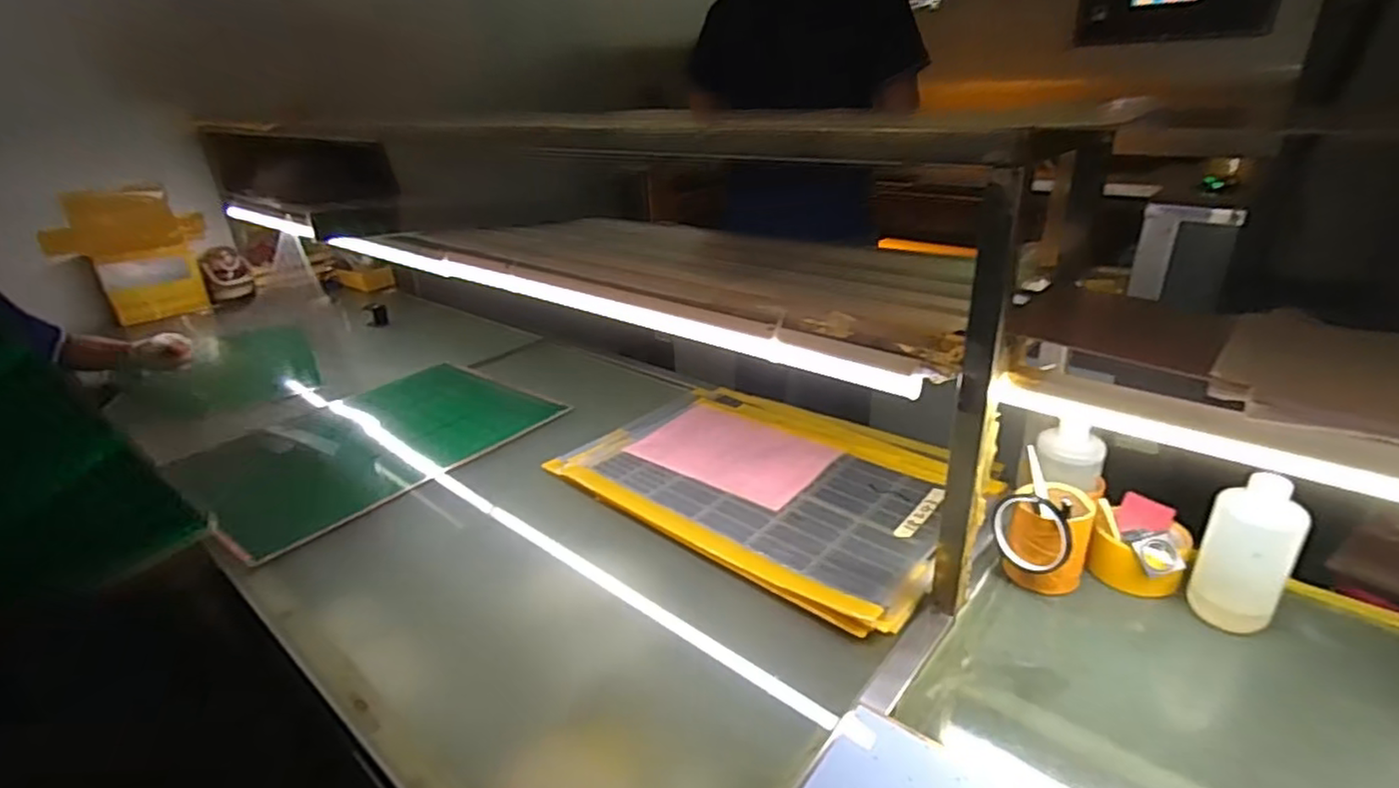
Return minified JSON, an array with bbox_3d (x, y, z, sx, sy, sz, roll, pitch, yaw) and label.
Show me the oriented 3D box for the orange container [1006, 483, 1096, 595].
[{"bbox_3d":[0.411,0.176,0.798,0.083,0.121,0.086,21,33,40],"label":"orange container"}]

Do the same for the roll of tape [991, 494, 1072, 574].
[{"bbox_3d":[0.385,0.162,0.773,0.019,0.090,0.095,-8,-8,-31],"label":"roll of tape"}]

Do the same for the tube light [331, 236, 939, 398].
[{"bbox_3d":[-0.259,-0.174,1.059,1.286,0.052,0.074,19,33,37],"label":"tube light"}]

